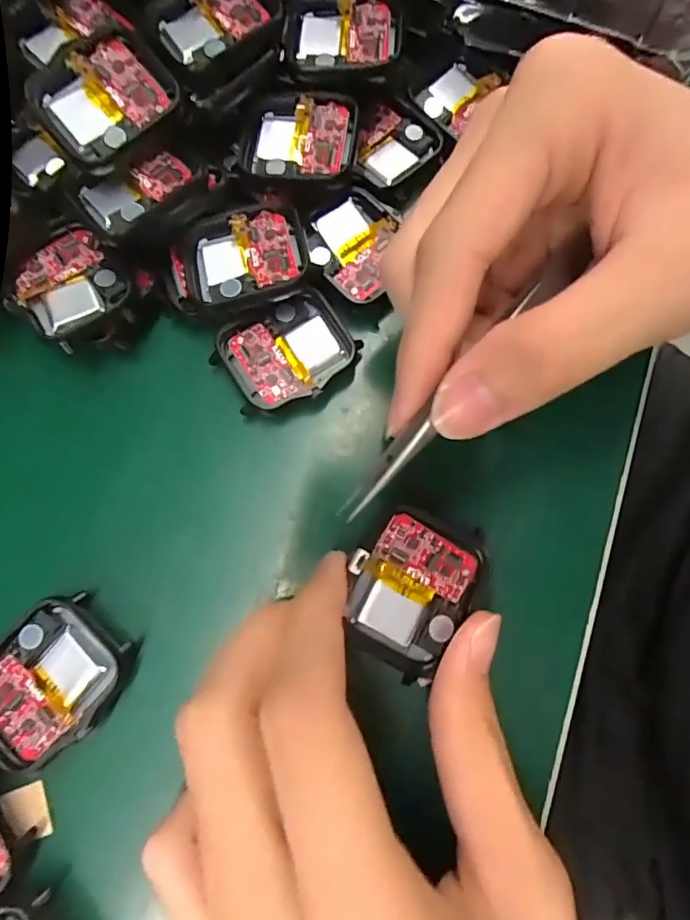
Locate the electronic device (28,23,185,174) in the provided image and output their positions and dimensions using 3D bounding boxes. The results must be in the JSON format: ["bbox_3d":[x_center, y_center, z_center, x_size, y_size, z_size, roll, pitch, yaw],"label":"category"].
[{"bbox_3d":[-0.079,-0.120,0.167,0.043,0.010,0.036,-40,91,-5],"label":"electronic device"}]

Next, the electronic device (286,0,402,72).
[{"bbox_3d":[-0.002,-0.158,0.185,0.044,0.011,0.038,8,77,2],"label":"electronic device"}]

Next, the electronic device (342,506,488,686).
[{"bbox_3d":[0.019,0.037,0.145,0.036,0.014,0.044,30,79,7],"label":"electronic device"}]

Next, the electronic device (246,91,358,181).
[{"bbox_3d":[-0.017,-0.118,0.185,0.040,0.013,0.036,6,77,2],"label":"electronic device"}]

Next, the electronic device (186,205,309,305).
[{"bbox_3d":[-0.035,-0.072,0.175,0.041,0.007,0.035,-9,77,-2],"label":"electronic device"}]

